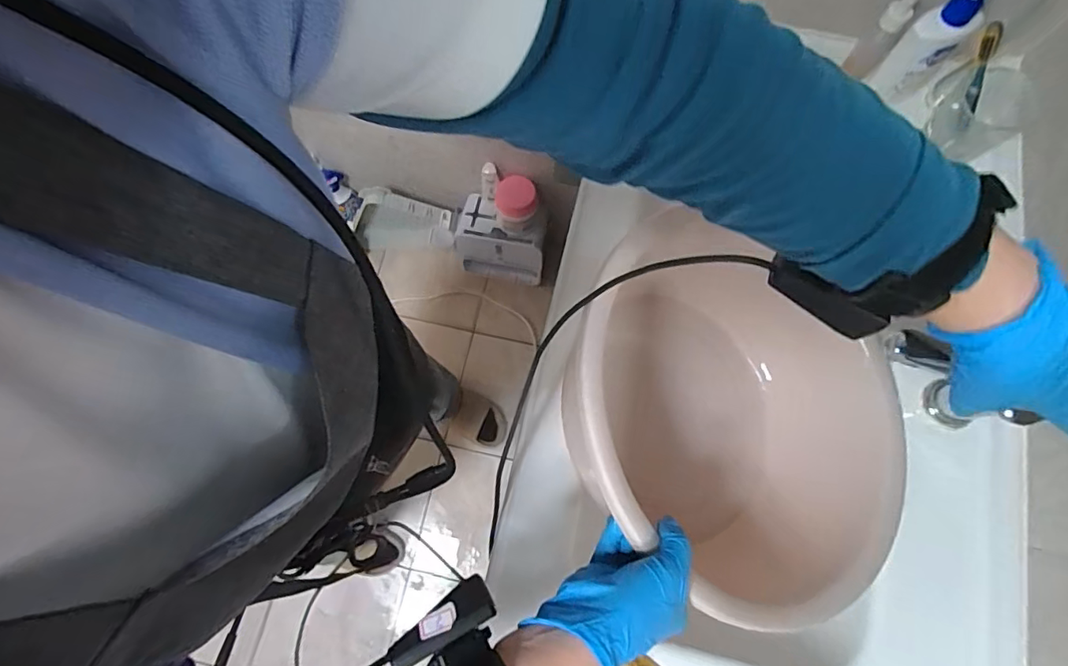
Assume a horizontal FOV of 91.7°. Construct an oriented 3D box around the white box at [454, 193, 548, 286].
[{"bbox_3d":[-0.084,-0.243,1.404,0.237,0.253,0.132,12,75,4],"label":"white box"}]

